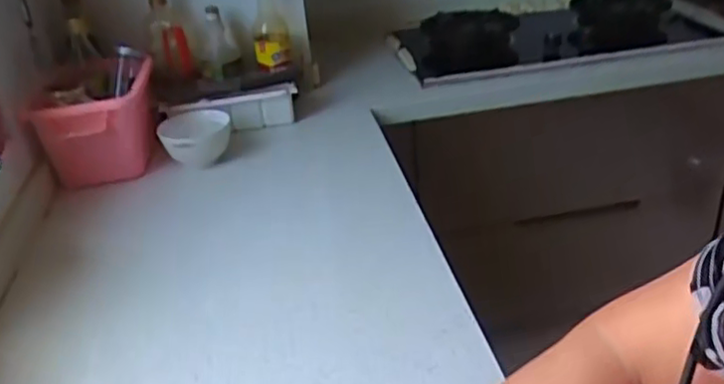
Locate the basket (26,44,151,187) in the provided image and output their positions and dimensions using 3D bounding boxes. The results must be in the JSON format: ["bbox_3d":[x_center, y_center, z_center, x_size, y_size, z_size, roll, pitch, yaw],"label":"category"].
[{"bbox_3d":[-0.445,-0.124,1.128,0.178,0.159,0.185,-11,29,-9],"label":"basket"}]

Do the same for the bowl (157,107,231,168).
[{"bbox_3d":[-0.294,-0.092,1.180,0.115,0.079,0.113,-6,28,-3],"label":"bowl"}]

